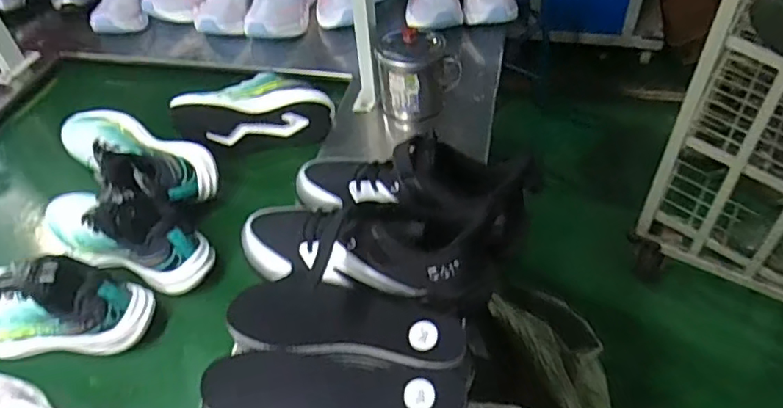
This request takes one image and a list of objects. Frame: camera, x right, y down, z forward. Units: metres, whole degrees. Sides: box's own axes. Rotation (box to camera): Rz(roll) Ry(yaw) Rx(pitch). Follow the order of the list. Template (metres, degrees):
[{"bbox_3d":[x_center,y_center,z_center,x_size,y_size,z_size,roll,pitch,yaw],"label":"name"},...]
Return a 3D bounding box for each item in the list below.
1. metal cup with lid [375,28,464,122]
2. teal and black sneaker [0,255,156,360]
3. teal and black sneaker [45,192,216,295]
[{"bbox_3d":[0.042,-0.201,0.853,0.115,0.128,0.109,-2,48,2],"label":"metal cup with lid"},{"bbox_3d":[-0.389,0.106,0.626,0.226,0.096,0.089,2,48,5],"label":"teal and black sneaker"},{"bbox_3d":[-0.334,0.027,0.690,0.231,0.095,0.085,12,49,14],"label":"teal and black sneaker"}]

